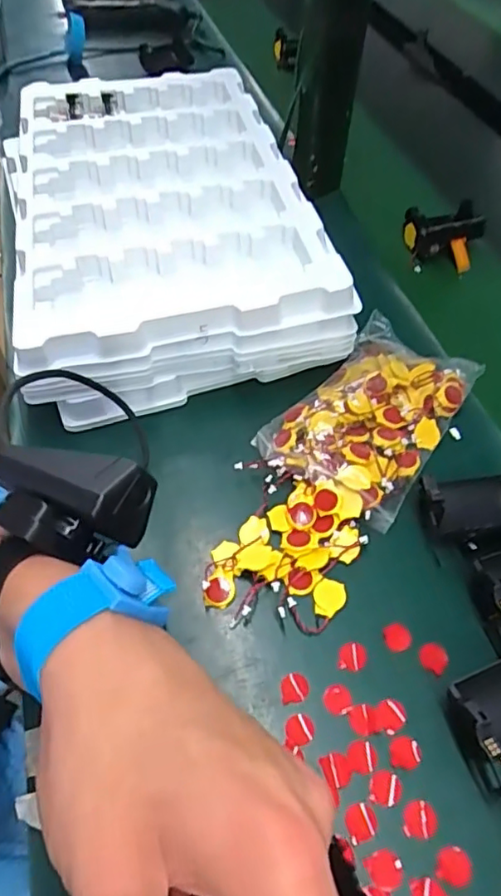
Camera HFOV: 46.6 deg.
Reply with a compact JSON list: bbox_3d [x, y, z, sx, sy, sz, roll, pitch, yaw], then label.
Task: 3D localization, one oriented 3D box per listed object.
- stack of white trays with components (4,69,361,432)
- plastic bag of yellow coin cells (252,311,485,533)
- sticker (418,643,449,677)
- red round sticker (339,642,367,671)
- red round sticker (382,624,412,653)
[{"bbox_3d":[-0.089,-0.208,0.545,0.242,0.100,0.403,-12,53,-11],"label":"stack of white trays with components"},{"bbox_3d":[0.091,-0.027,0.436,0.108,0.037,0.171,31,57,20],"label":"plastic bag of yellow coin cells"},{"bbox_3d":[0.108,0.123,0.342,0.016,0.004,0.017,1,52,-1],"label":"sticker"},{"bbox_3d":[0.060,0.122,0.342,0.016,0.004,0.016,1,52,-1],"label":"red round sticker"},{"bbox_3d":[0.088,0.114,0.350,0.016,0.004,0.016,1,61,-2],"label":"red round sticker"}]

